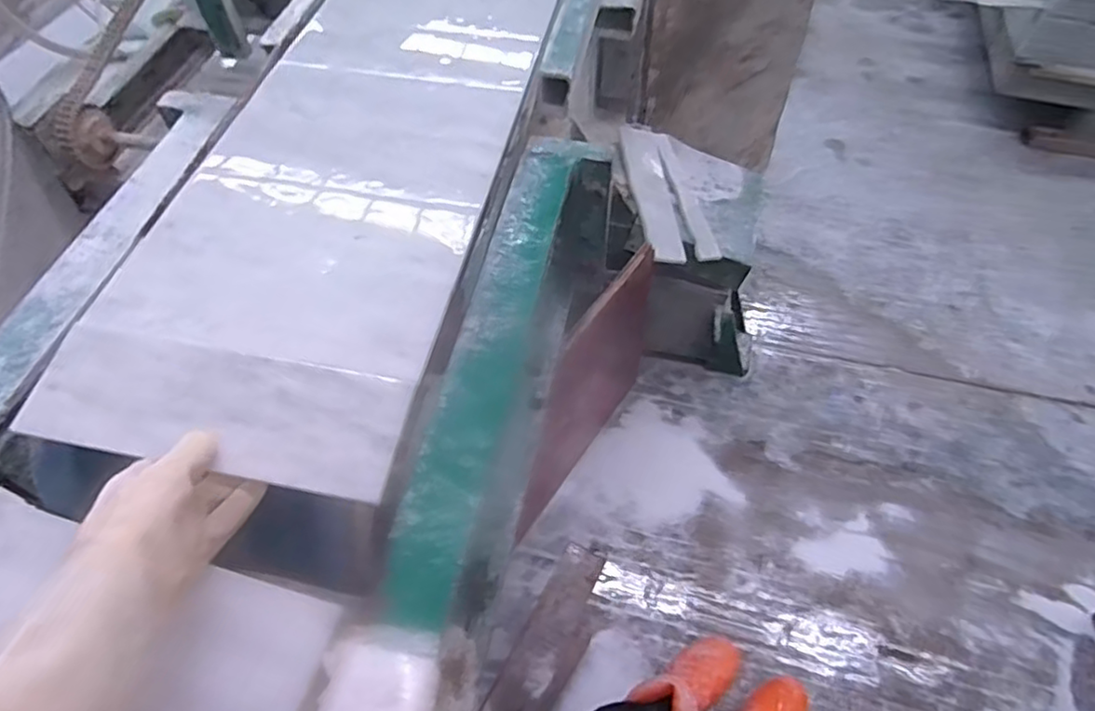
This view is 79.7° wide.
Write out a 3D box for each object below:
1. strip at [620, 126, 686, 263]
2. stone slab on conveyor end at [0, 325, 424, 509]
[{"bbox_3d":[0.189,-0.295,1.184,0.079,0.011,0.302,4,60,-18],"label":"strip"},{"bbox_3d":[-0.266,0.043,0.531,0.299,0.019,0.099,11,58,5],"label":"stone slab on conveyor end"}]

